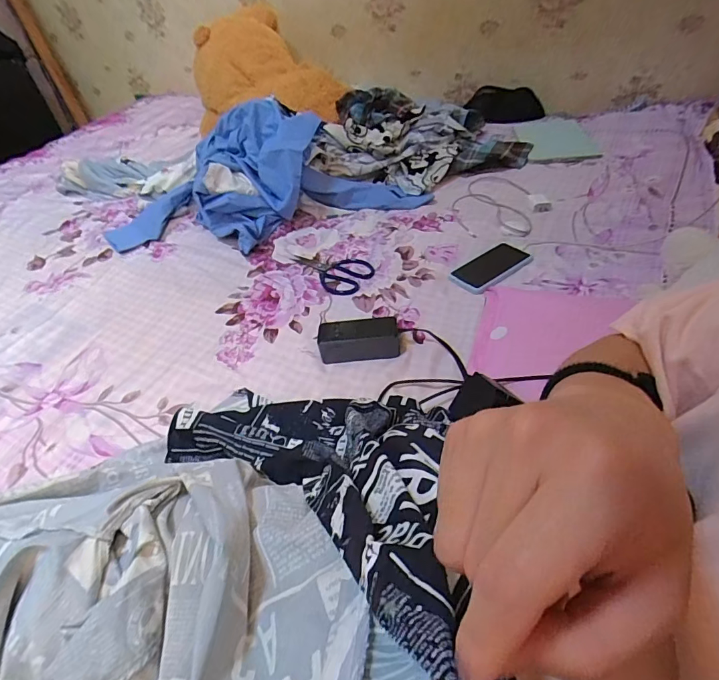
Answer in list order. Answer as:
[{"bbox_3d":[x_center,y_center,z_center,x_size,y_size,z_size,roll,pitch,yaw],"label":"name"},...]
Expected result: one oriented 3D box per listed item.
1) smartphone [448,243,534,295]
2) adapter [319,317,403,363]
[{"bbox_3d":[0.264,-0.146,0.857,0.178,0.011,0.087,-32,51,-23],"label":"smartphone"},{"bbox_3d":[-0.001,-0.003,0.723,0.129,0.042,0.061,-3,45,3],"label":"adapter"}]

